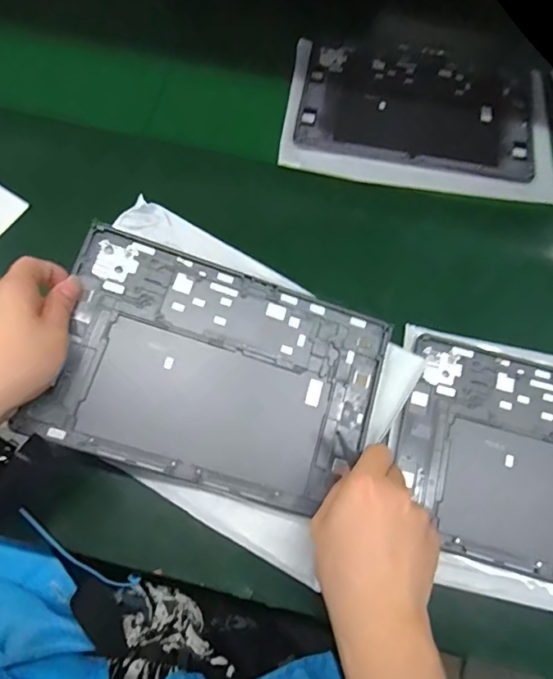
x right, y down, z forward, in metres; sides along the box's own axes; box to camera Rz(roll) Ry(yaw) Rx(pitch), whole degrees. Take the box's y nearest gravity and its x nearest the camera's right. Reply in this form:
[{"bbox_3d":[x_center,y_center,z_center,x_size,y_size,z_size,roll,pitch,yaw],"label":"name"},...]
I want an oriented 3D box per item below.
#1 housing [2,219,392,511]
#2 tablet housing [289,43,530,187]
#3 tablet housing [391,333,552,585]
[{"bbox_3d":[-0.044,0.025,0.375,0.246,0.006,0.166,19,75,-7],"label":"housing"},{"bbox_3d":[0.159,-0.260,0.535,0.247,0.006,0.172,12,67,2],"label":"tablet housing"},{"bbox_3d":[0.227,0.103,0.384,0.255,0.011,0.168,16,68,5],"label":"tablet housing"}]

